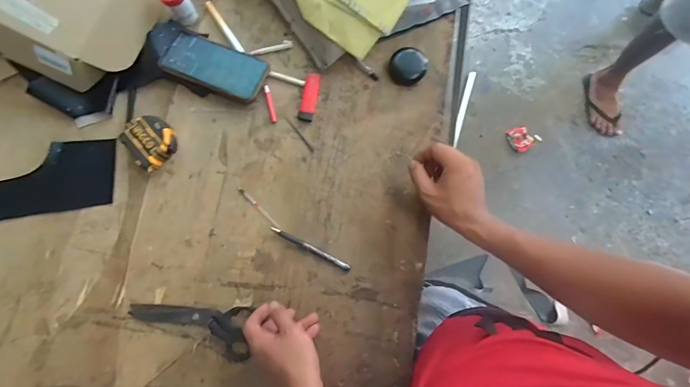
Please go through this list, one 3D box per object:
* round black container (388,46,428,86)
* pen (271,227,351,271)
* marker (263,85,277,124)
[{"bbox_3d":[0.101,-0.208,0.599,0.058,0.014,0.060,0,79,1],"label":"round black container"},{"bbox_3d":[-0.051,0.082,0.553,0.130,0.006,0.011,27,81,6],"label":"pen"},{"bbox_3d":[-0.121,-0.144,0.596,0.011,0.006,0.063,-13,79,-1],"label":"marker"}]

